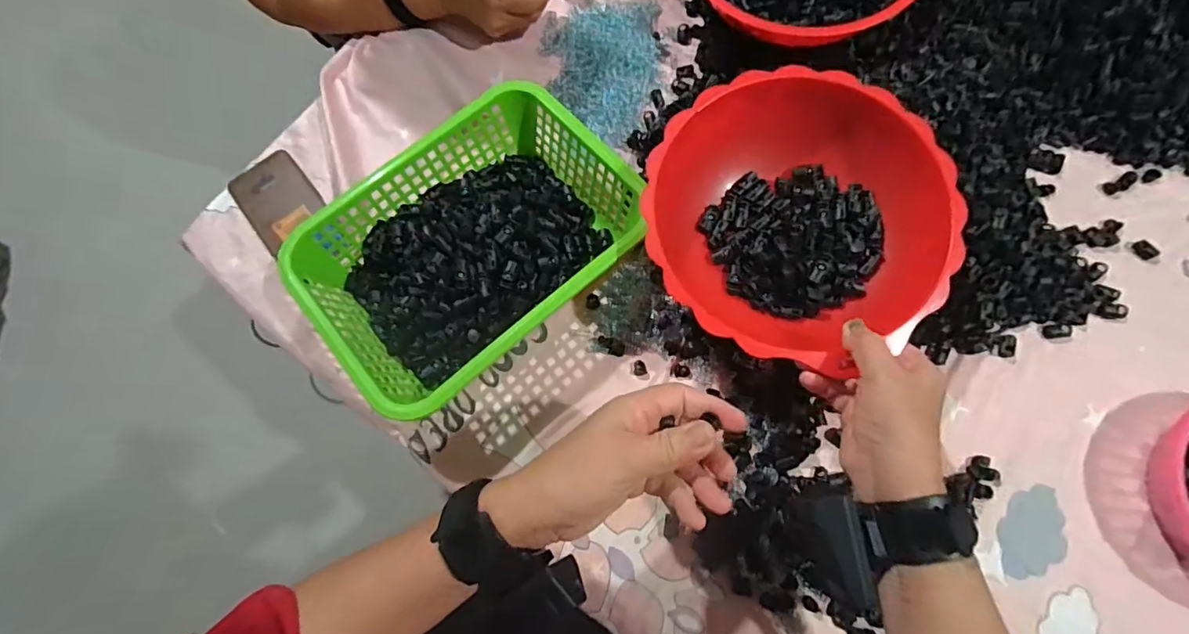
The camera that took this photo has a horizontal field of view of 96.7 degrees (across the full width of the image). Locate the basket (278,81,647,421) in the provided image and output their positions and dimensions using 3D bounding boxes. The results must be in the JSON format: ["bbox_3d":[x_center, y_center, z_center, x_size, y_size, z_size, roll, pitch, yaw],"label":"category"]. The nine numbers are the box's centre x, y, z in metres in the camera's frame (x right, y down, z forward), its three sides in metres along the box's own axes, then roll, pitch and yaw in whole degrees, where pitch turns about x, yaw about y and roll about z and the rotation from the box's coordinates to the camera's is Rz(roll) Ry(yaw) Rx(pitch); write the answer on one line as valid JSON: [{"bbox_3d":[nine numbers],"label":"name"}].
[{"bbox_3d":[-0.110,-0.063,0.495,0.288,0.078,0.205,-40,74,-10],"label":"basket"}]

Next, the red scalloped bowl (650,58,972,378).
[{"bbox_3d":[0.161,-0.077,0.443,0.227,0.082,0.233,0,71,0],"label":"red scalloped bowl"}]

